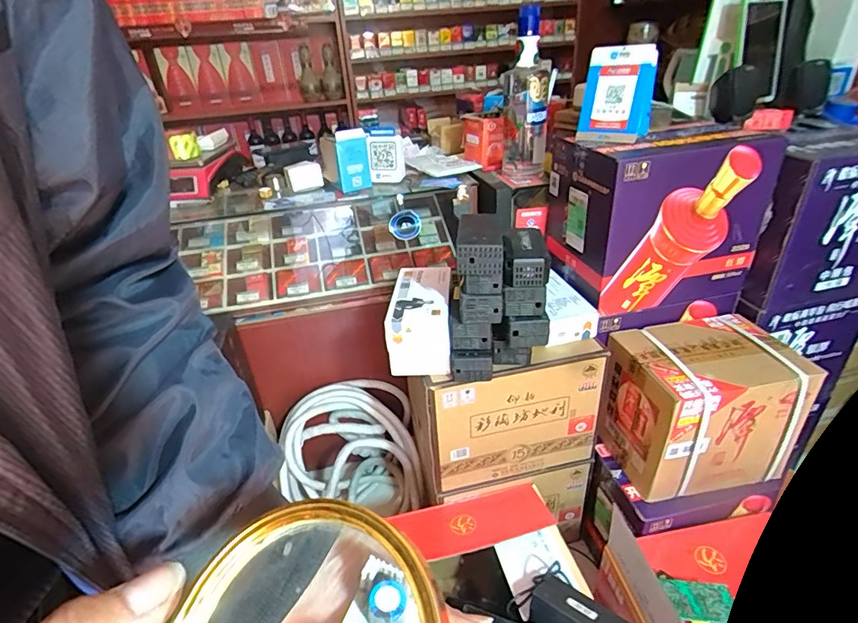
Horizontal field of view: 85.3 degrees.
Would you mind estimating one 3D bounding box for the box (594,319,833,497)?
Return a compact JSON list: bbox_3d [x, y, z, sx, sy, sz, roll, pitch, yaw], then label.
[{"bbox_3d":[0.577,0.204,1.008,0.325,0.286,0.222,-8,32,-6],"label":"box"}]

